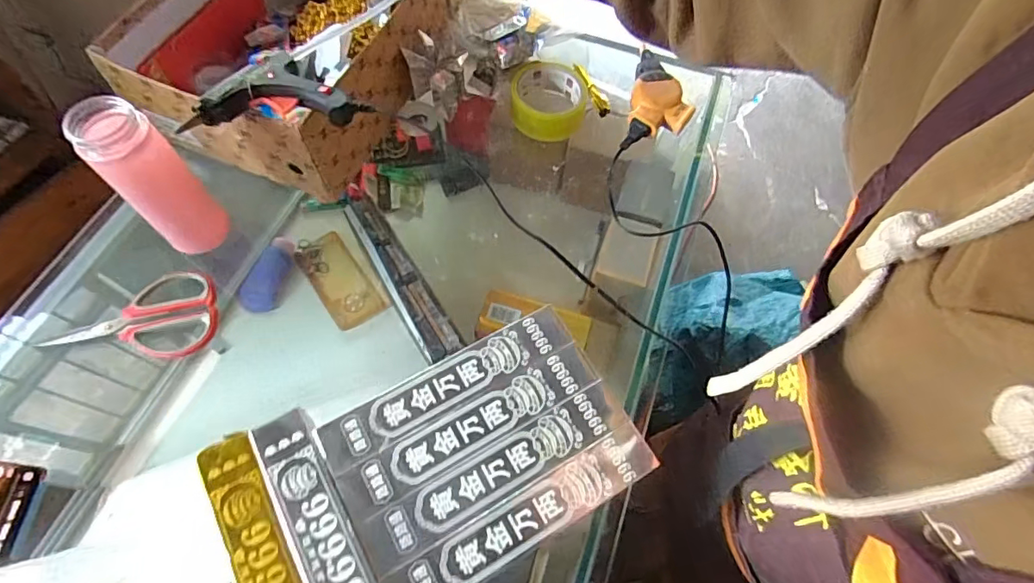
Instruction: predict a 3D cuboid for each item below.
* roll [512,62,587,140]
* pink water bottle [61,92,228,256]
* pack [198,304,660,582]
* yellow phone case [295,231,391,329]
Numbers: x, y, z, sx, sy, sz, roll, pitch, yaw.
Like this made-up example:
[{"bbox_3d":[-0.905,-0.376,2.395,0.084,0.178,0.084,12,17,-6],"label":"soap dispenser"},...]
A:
[{"bbox_3d":[0.039,-0.237,0.645,0.095,0.048,0.097,1,64,-3],"label":"roll"},{"bbox_3d":[-0.336,-0.102,0.479,0.053,0.155,0.065,38,68,15],"label":"pink water bottle"},{"bbox_3d":[-0.060,0.150,0.409,0.313,0.013,0.206,-25,68,-14],"label":"pack"},{"bbox_3d":[-0.273,-0.017,0.785,0.077,0.018,0.159,-36,71,-18],"label":"yellow phone case"}]

